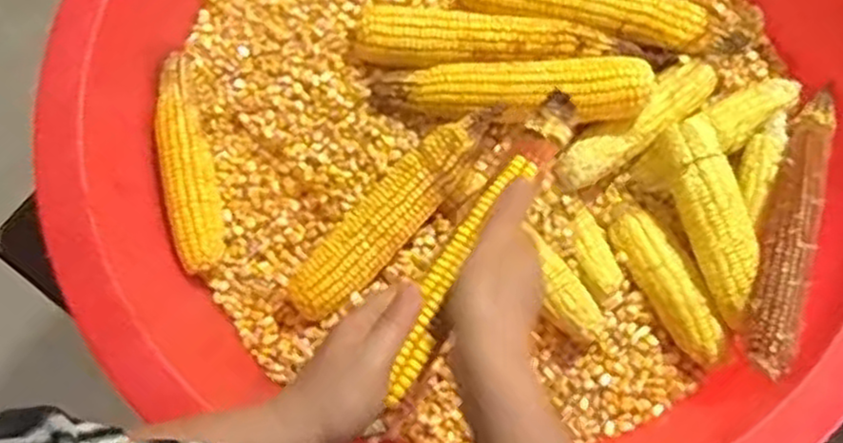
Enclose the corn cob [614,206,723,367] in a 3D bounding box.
[{"bbox_3d":[0.210,0.051,0.641,0.039,0.043,0.148,-28,79,-8],"label":"corn cob"}]

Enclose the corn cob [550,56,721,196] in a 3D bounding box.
[{"bbox_3d":[0.192,-0.086,0.659,0.176,0.032,0.037,-37,80,-9],"label":"corn cob"}]

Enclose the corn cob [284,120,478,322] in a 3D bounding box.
[{"bbox_3d":[-0.031,0.000,0.650,0.051,0.051,0.210,45,98,8],"label":"corn cob"}]

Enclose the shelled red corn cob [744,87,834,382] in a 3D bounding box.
[{"bbox_3d":[0.295,0.002,0.595,0.031,0.044,0.243,19,77,3],"label":"shelled red corn cob"}]

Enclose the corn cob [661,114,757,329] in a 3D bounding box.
[{"bbox_3d":[0.242,0.000,0.624,0.052,0.049,0.166,-16,78,-5],"label":"corn cob"}]

